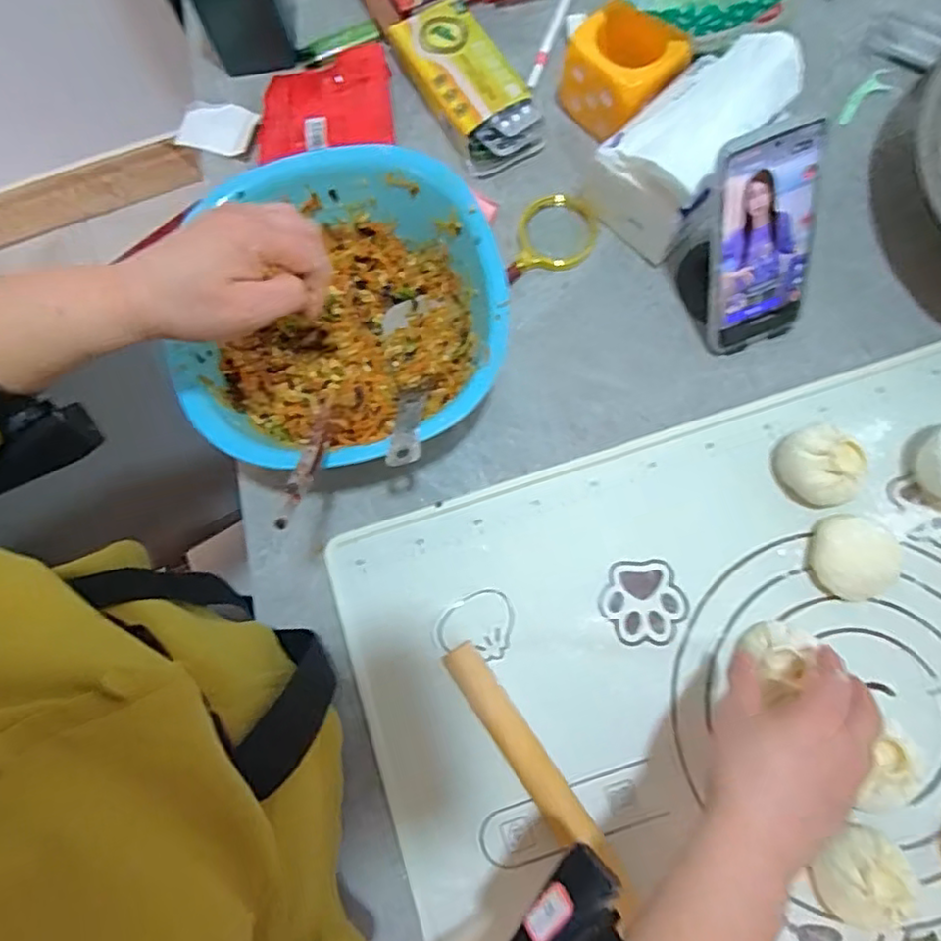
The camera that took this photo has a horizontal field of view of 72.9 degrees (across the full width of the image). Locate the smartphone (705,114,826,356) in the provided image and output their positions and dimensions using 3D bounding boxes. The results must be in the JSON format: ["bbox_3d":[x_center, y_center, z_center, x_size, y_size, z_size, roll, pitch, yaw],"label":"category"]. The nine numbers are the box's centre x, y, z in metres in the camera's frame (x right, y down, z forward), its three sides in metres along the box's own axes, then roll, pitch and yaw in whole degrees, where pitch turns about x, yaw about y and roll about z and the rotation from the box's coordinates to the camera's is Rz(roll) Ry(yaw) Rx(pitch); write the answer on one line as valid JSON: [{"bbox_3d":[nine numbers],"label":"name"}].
[{"bbox_3d":[0.221,-0.167,0.479,0.085,0.178,0.018,-28,46,-5],"label":"smartphone"}]

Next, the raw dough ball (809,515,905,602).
[{"bbox_3d":[0.288,0.065,0.479,0.058,0.029,0.061,0,76,1],"label":"raw dough ball"}]

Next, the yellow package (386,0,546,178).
[{"bbox_3d":[-0.002,-0.359,0.591,0.087,0.043,0.174,-27,77,-5],"label":"yellow package"}]

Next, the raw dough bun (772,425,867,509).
[{"bbox_3d":[0.268,-0.004,0.492,0.058,0.047,0.059,3,76,2],"label":"raw dough bun"}]

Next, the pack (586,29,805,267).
[{"bbox_3d":[0.177,-0.269,0.522,0.100,0.116,0.145,43,81,10],"label":"pack"}]

